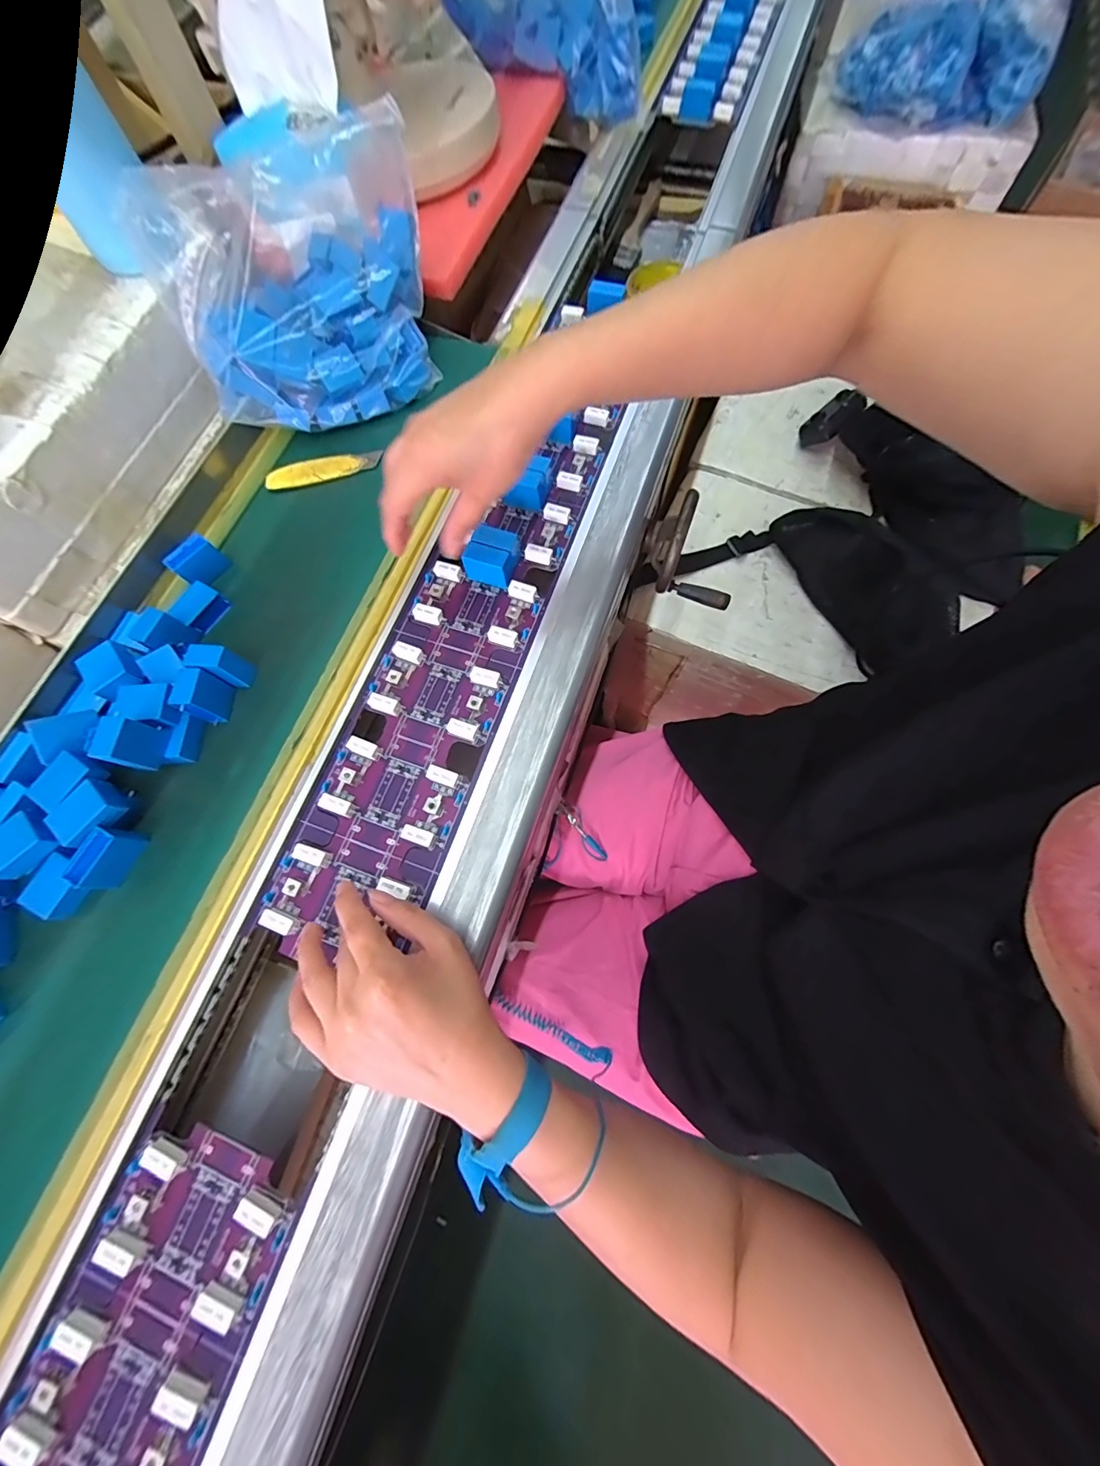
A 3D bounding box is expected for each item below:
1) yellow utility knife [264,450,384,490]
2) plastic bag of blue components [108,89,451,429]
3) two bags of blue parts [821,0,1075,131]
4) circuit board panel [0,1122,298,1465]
[{"bbox_3d":[-0.205,-0.239,0.424,0.104,0.006,0.022,-17,75,-6],"label":"yellow utility knife"},{"bbox_3d":[-0.223,-0.413,0.408,0.232,0.118,0.219,-29,70,-8],"label":"plastic bag of blue components"},{"bbox_3d":[0.712,-1.242,0.823,0.346,0.249,0.150,25,72,12],"label":"two bags of blue parts"},{"bbox_3d":[-0.221,0.324,0.256,0.104,0.013,0.166,19,75,4],"label":"circuit board panel"}]

